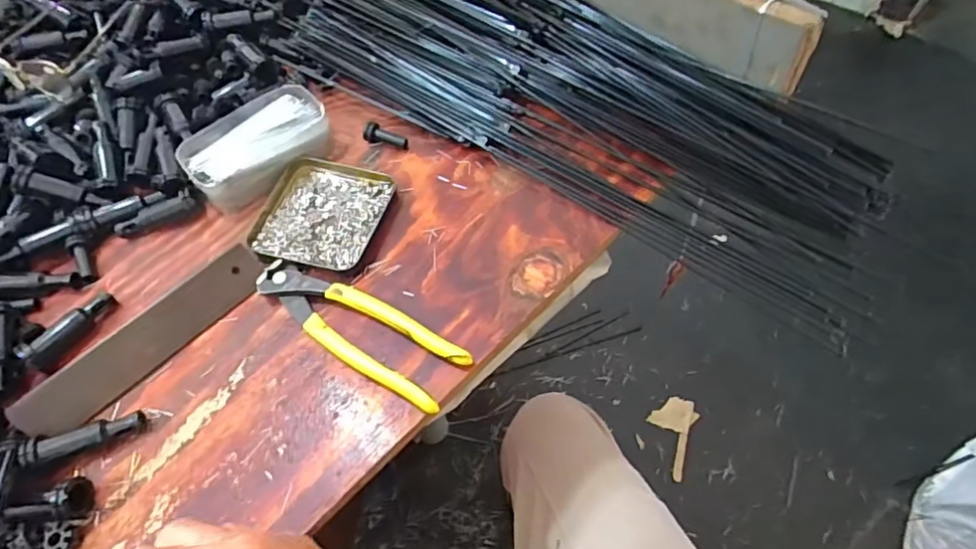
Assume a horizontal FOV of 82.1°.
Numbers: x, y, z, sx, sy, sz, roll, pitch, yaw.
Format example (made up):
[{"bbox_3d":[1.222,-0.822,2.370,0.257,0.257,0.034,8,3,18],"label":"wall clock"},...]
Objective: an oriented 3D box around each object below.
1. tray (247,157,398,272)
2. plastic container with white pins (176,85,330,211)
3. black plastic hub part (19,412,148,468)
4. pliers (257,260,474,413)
[{"bbox_3d":[-0.132,-0.050,0.450,0.098,0.009,0.100,12,62,9],"label":"tray"},{"bbox_3d":[-0.193,-0.109,0.474,0.118,0.031,0.075,-36,65,-16],"label":"plastic container with white pins"},{"bbox_3d":[-0.254,0.102,0.354,0.066,0.011,0.016,-15,60,-25],"label":"black plastic hub part"},{"bbox_3d":[-0.093,0.037,0.391,0.165,0.013,0.048,28,65,17],"label":"pliers"}]

